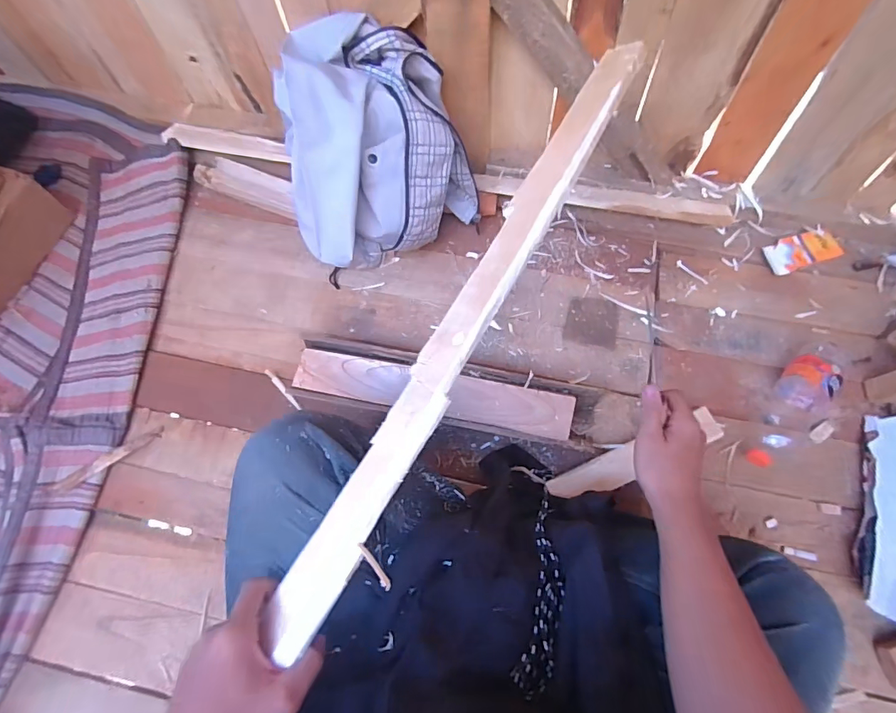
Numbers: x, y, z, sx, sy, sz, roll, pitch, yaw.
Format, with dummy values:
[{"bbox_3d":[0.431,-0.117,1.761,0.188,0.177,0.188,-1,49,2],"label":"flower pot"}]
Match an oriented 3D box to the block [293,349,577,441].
[{"bbox_3d":[-0.021,0.047,0.638,0.381,0.032,0.066,12,93,8],"label":"block"}]

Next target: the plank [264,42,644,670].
[{"bbox_3d":[0.020,-0.040,0.402,0.049,0.012,0.591,24,78,36],"label":"plank"}]

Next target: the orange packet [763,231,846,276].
[{"bbox_3d":[0.571,-0.171,0.742,0.105,0.011,0.054,-21,74,10],"label":"orange packet"}]

